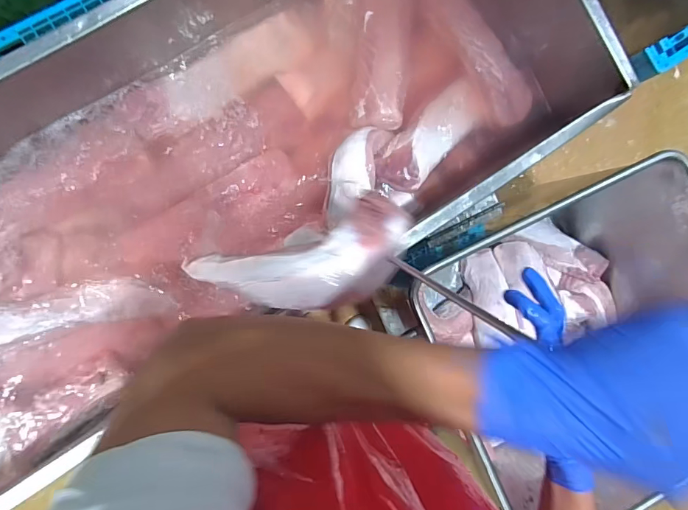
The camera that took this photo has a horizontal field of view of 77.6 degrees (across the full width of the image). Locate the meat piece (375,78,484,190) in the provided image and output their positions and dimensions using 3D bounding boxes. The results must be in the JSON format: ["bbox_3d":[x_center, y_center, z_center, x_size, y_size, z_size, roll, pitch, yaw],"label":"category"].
[{"bbox_3d":[0.211,-0.279,0.997,0.116,0.051,0.322,44,85,-5],"label":"meat piece"}]

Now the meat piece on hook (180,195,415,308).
[{"bbox_3d":[-0.094,0.018,0.649,0.378,0.113,0.131,-13,92,22],"label":"meat piece on hook"}]

